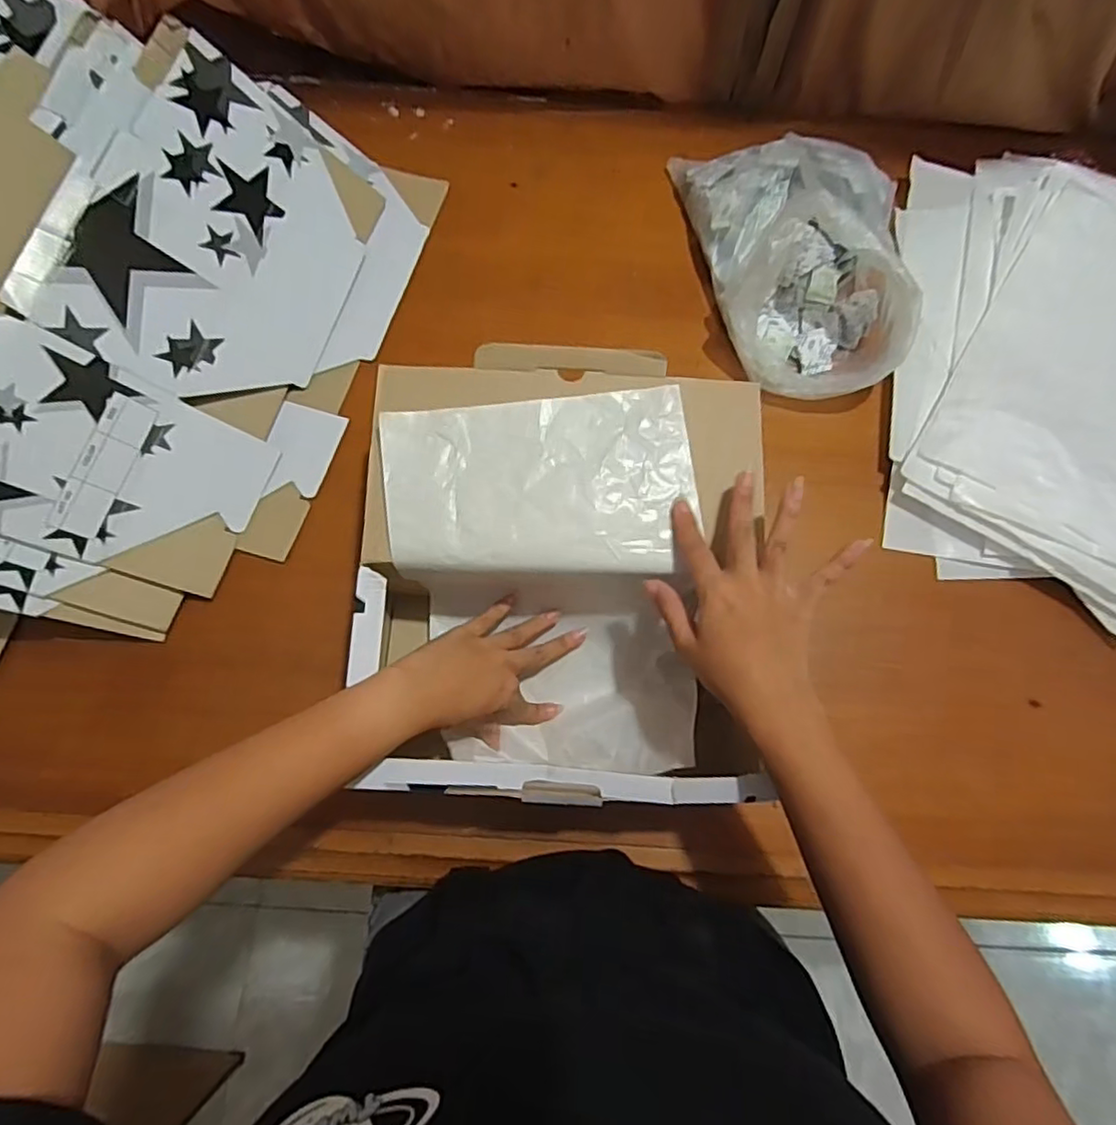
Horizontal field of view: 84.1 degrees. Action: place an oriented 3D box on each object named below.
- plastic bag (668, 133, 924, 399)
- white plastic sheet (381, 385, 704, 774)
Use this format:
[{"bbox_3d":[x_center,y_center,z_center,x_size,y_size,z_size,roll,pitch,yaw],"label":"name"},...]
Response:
[{"bbox_3d":[0.238,-0.295,0.568,0.190,0.109,0.277,-9,75,-4],"label":"plastic bag"},{"bbox_3d":[-0.001,0.023,0.457,0.196,0.113,0.253,-5,75,-3],"label":"white plastic sheet"}]

